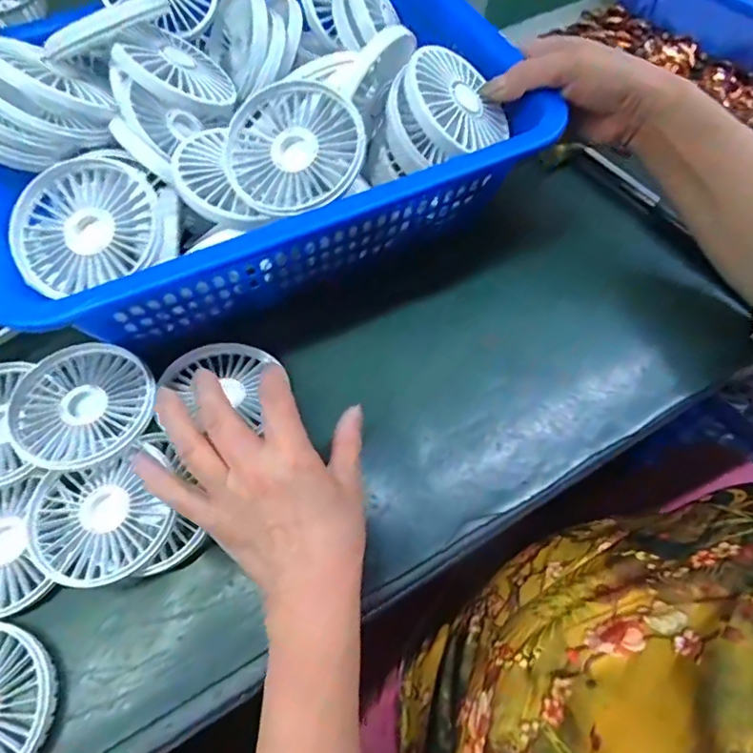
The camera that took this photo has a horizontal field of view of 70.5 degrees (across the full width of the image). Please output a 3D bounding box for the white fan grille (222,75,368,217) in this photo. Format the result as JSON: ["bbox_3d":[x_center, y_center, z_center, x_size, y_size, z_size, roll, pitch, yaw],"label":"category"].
[{"bbox_3d":[-0.053,-0.143,0.337,0.084,0.017,0.082,-1,85,10],"label":"white fan grille"}]

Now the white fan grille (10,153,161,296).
[{"bbox_3d":[-0.174,-0.092,0.323,0.086,0.016,0.075,-20,84,-1],"label":"white fan grille"}]

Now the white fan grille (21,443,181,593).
[{"bbox_3d":[-0.168,0.086,0.325,0.079,0.010,0.079,1,60,-1],"label":"white fan grille"}]

